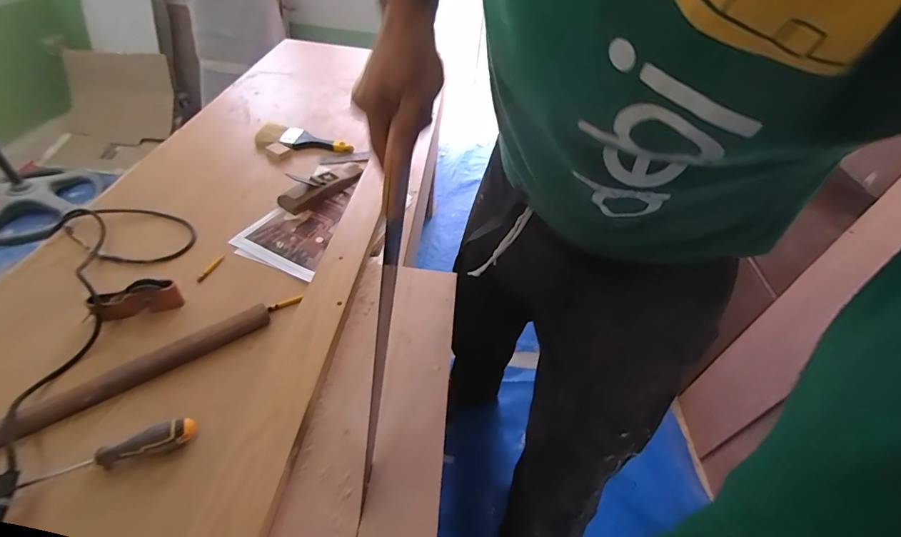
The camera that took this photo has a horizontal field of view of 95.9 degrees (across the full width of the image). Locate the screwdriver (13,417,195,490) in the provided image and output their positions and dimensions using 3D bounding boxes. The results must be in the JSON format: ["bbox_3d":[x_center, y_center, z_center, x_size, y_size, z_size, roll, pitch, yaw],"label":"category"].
[{"bbox_3d":[-0.376,0.207,0.450,0.160,0.029,0.028,-17,50,-23],"label":"screwdriver"}]

